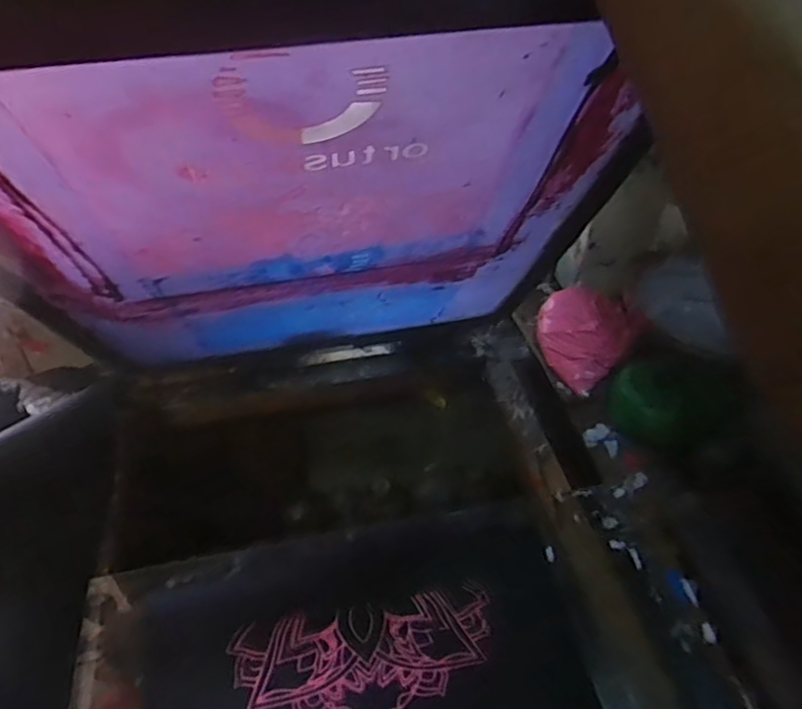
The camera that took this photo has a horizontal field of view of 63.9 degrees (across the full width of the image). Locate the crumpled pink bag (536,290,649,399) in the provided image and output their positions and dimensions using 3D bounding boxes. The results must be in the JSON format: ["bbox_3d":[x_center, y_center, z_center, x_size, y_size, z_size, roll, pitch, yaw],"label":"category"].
[{"bbox_3d":[0.222,-0.036,0.802,0.105,0.072,0.143,-22,47,-22],"label":"crumpled pink bag"}]

